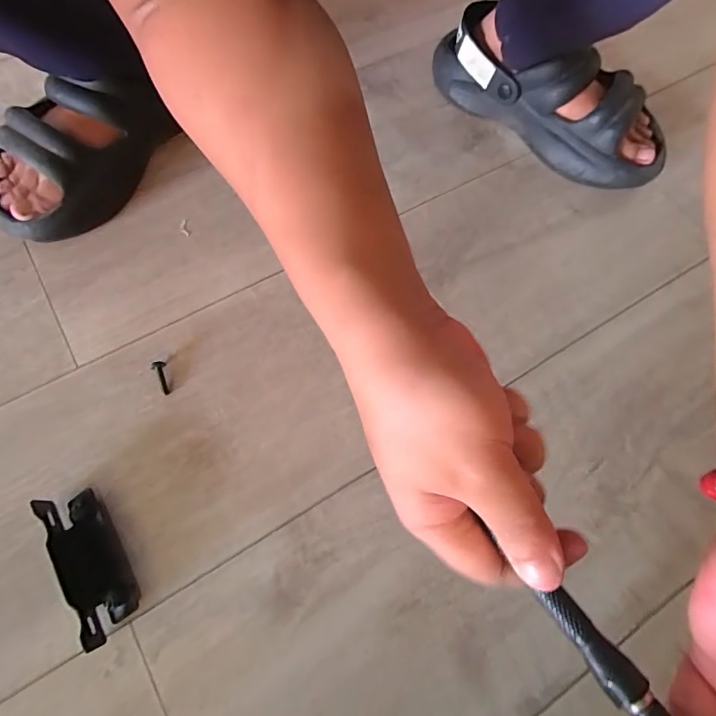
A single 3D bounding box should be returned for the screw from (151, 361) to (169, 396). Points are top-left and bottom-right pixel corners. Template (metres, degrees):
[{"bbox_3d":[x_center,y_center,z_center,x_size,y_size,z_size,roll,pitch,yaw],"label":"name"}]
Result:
[{"bbox_3d":[-0.166,0.017,0.374,0.009,0.007,0.030,-18,86,-9],"label":"screw"}]

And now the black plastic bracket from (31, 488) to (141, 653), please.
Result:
[{"bbox_3d":[-0.190,0.144,0.311,0.037,0.028,0.101,-31,74,-12],"label":"black plastic bracket"}]

